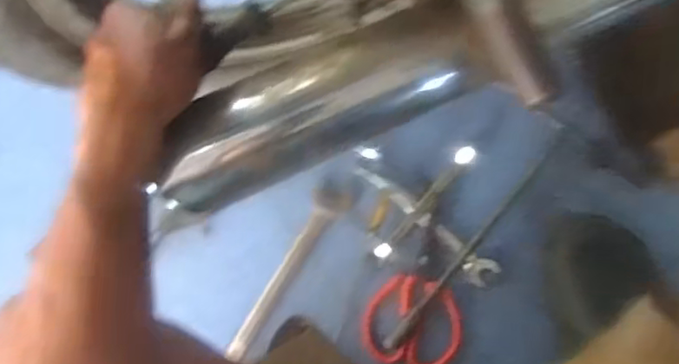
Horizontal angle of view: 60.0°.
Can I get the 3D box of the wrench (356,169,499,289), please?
[{"bbox_3d":[0.097,0.041,0.657,0.189,0.015,0.031,43,90,7],"label":"wrench"}]

